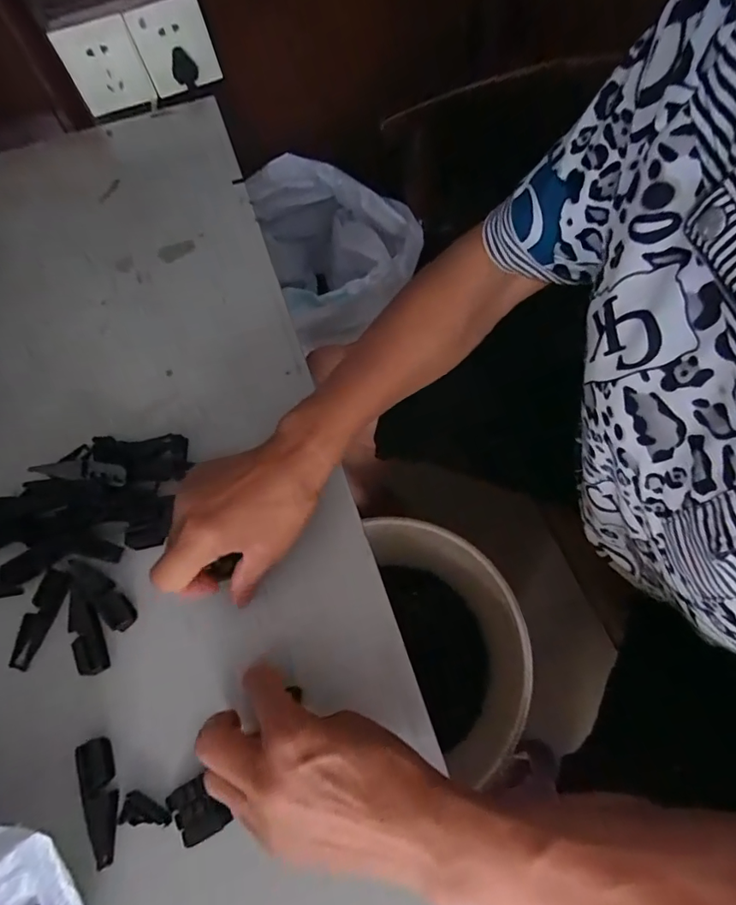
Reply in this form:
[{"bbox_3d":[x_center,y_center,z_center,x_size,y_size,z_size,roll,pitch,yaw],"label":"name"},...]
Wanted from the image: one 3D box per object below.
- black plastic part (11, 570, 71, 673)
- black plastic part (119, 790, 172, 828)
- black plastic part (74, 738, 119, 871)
[{"bbox_3d":[-0.228,0.115,0.338,0.018,0.010,0.065,12,65,9],"label":"black plastic part"},{"bbox_3d":[-0.131,0.212,0.288,0.030,0.004,0.015,4,65,5],"label":"black plastic part"},{"bbox_3d":[-0.160,0.207,0.289,0.015,0.010,0.065,-21,65,-7],"label":"black plastic part"}]

